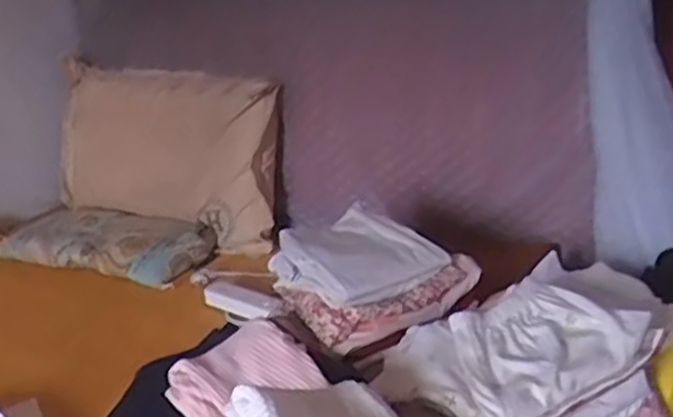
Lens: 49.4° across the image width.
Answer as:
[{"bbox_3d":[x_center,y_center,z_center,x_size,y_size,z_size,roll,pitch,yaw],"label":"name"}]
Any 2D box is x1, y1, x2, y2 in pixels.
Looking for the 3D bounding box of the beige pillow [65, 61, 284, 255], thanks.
[{"bbox_3d":[-0.403,-0.144,1.709,0.664,0.354,0.156,10,23,39],"label":"beige pillow"}]

